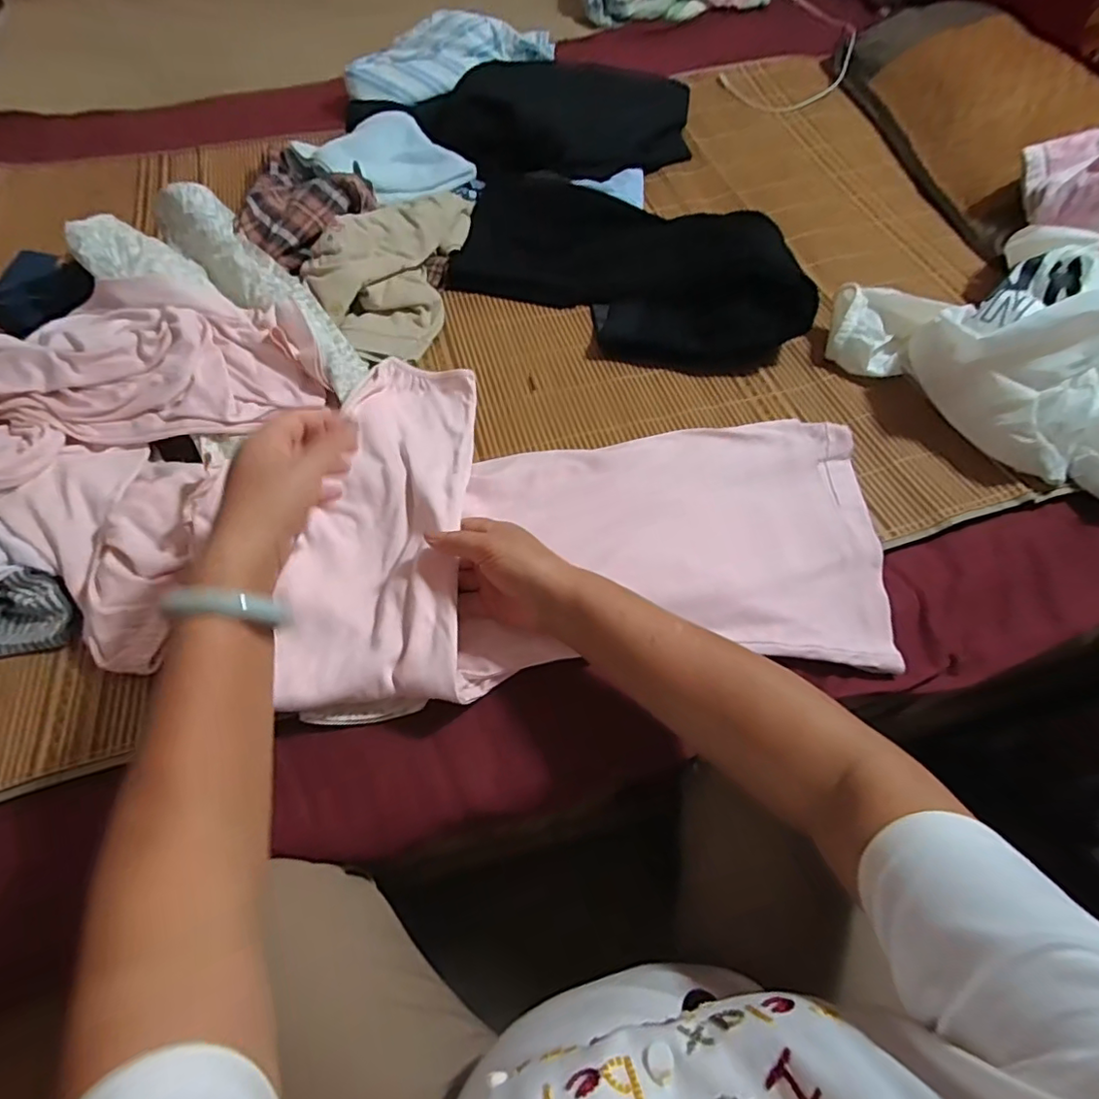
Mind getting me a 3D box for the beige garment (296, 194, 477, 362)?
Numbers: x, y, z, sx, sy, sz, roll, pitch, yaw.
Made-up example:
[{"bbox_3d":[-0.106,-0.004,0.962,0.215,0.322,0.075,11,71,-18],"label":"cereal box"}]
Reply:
[{"bbox_3d":[-0.205,-0.370,0.716,0.157,0.082,0.299,10,60,8],"label":"beige garment"}]

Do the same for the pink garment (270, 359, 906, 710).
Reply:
[{"bbox_3d":[0.027,-0.042,0.533,0.543,0.065,0.363,-2,60,2],"label":"pink garment"}]

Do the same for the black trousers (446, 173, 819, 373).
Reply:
[{"bbox_3d":[0.096,-0.348,0.707,0.457,0.095,0.207,24,63,15],"label":"black trousers"}]

